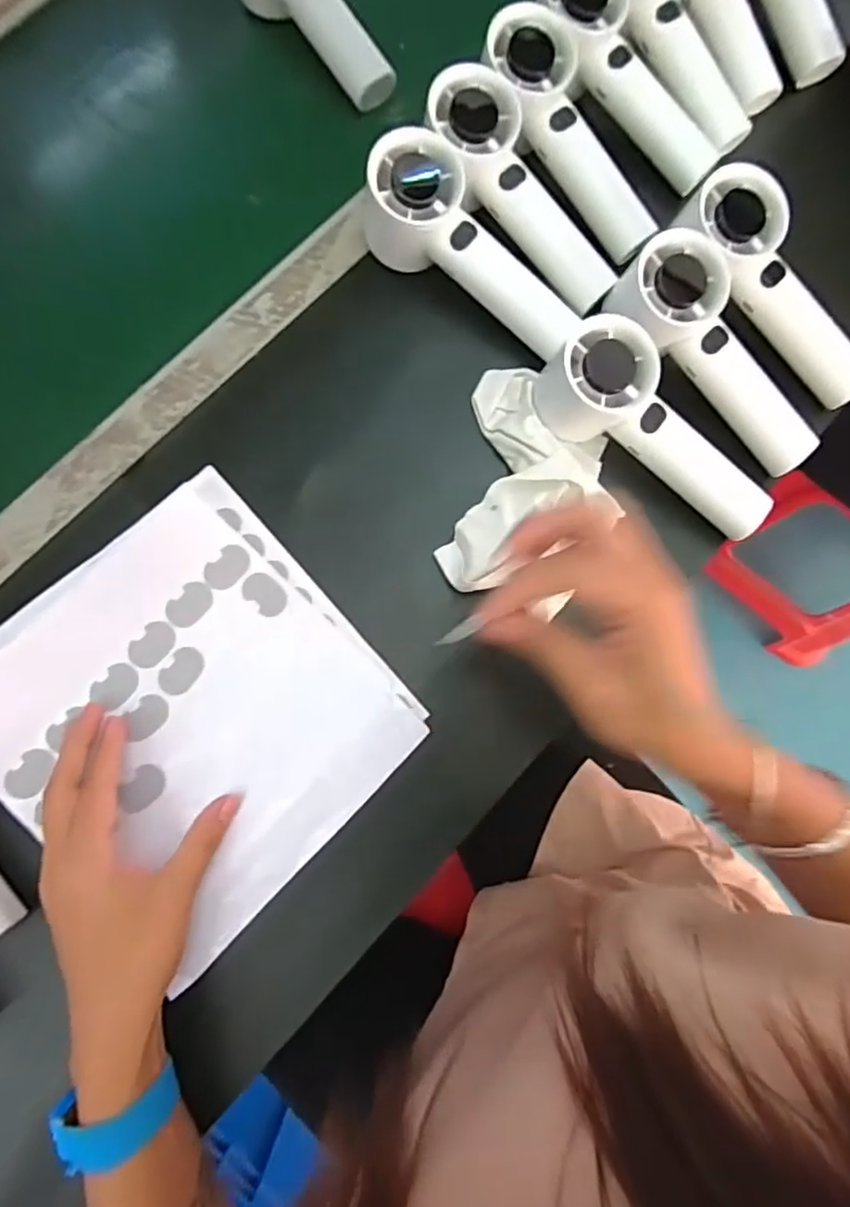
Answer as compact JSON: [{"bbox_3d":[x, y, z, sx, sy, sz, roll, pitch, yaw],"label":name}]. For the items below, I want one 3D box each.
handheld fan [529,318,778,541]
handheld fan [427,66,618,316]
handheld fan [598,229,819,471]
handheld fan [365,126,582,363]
[{"bbox_3d":[0.139,-0.099,0.374,0.157,0.053,0.057,39,81,-6],"label":"handheld fan"},{"bbox_3d":[0.061,-0.256,0.392,0.045,0.035,0.155,-42,102,-7],"label":"handheld fan"},{"bbox_3d":[0.179,-0.148,0.381,0.057,0.035,0.160,-41,98,-7],"label":"handheld fan"},{"bbox_3d":[0.028,-0.213,0.384,0.154,0.049,0.055,42,82,-3],"label":"handheld fan"}]

